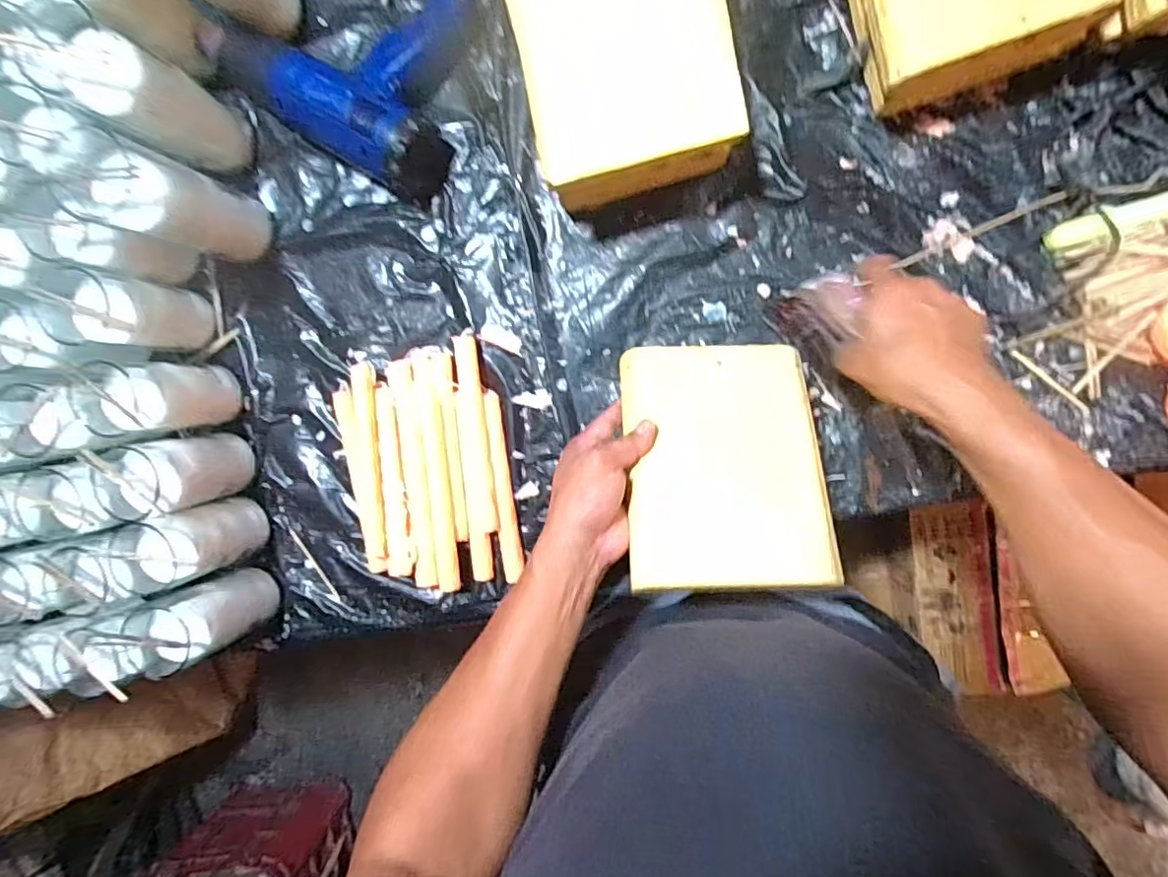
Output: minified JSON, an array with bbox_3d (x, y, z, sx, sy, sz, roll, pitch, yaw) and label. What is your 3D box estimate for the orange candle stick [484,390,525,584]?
[{"bbox_3d":[-0.084,0.050,0.584,0.018,0.014,0.195,-8,94,7],"label":"orange candle stick"}]

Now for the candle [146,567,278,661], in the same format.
[{"bbox_3d":[-0.368,0.174,0.577,0.059,0.126,0.060,1,95,7],"label":"candle"}]

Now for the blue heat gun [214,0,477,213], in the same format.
[{"bbox_3d":[-0.196,-0.357,0.538,0.193,0.068,0.191,31,98,3],"label":"blue heat gun"}]

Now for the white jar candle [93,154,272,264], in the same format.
[{"bbox_3d":[-0.377,-0.217,0.532,0.068,0.156,0.068,25,97,4],"label":"white jar candle"}]

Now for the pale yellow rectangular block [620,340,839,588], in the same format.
[{"bbox_3d":[0.113,0.012,0.467,0.156,0.012,0.208,-2,67,5],"label":"pale yellow rectangular block"}]

